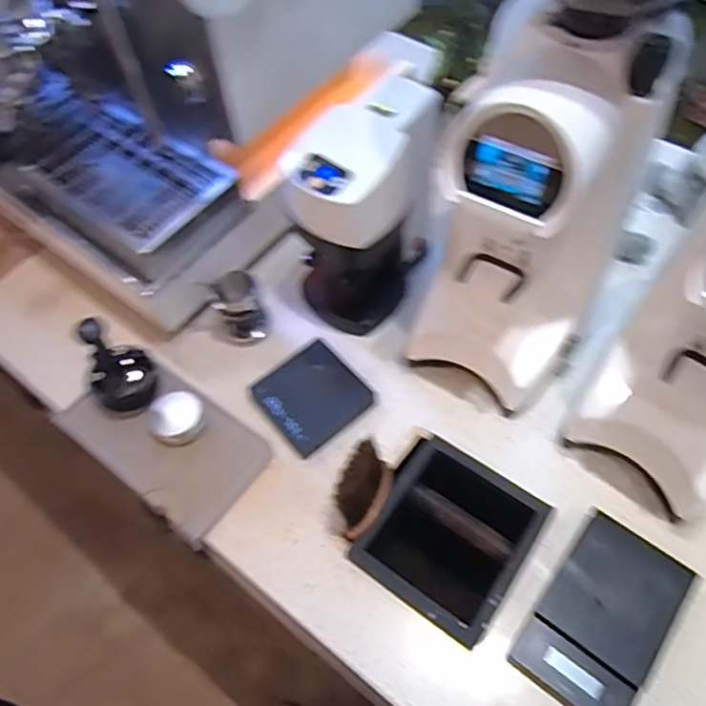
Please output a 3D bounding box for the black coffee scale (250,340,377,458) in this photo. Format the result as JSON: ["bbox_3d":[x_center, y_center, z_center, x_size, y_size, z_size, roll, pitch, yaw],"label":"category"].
[{"bbox_3d":[-0.052,0.055,0.796,0.123,0.018,0.119,-38,64,-19],"label":"black coffee scale"}]

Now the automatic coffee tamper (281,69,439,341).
[{"bbox_3d":[0.019,-0.179,0.790,0.188,0.266,0.131,-41,65,-20],"label":"automatic coffee tamper"}]

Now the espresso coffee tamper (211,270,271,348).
[{"bbox_3d":[-0.155,-0.062,0.836,0.066,0.073,0.068,-17,59,-8],"label":"espresso coffee tamper"}]

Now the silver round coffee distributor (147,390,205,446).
[{"bbox_3d":[-0.224,0.079,0.778,0.068,0.032,0.062,-1,58,2],"label":"silver round coffee distributor"}]

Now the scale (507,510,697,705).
[{"bbox_3d":[0.261,0.274,0.635,0.113,0.027,0.184,33,65,21],"label":"scale"}]

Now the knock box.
[{"bbox_3d":[0.112,0.233,0.752,0.180,0.125,0.185,31,65,20],"label":"knock box"}]

